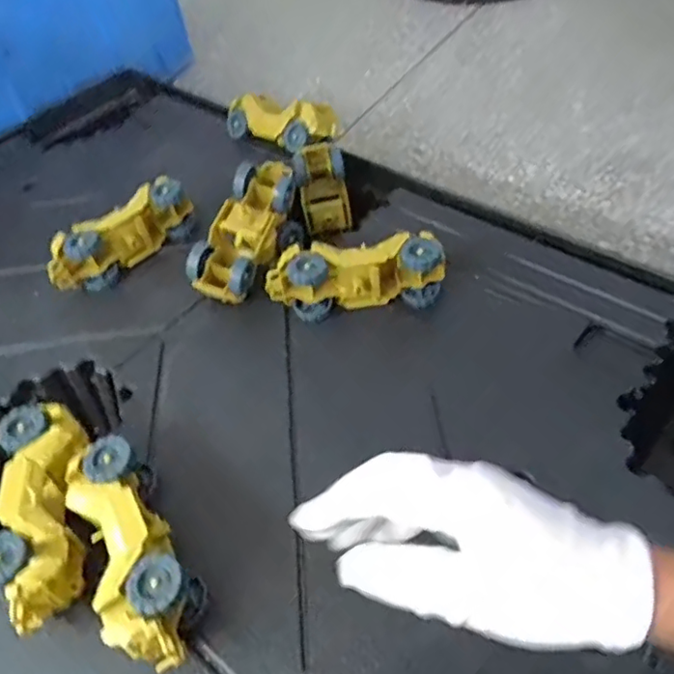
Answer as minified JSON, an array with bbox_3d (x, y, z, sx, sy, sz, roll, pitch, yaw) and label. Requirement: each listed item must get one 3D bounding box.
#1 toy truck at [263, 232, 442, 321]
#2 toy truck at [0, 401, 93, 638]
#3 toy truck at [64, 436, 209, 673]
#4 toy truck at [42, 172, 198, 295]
[{"bbox_3d":[0.020,-0.062,0.623,0.182,0.058,0.059,-9,50,-1],"label":"toy truck"},{"bbox_3d":[-0.233,0.139,0.484,0.064,0.062,0.174,-12,50,-4],"label":"toy truck"},{"bbox_3d":[-0.152,0.163,0.458,0.062,0.061,0.173,-28,53,-16],"label":"toy truck"},{"bbox_3d":[-0.249,-0.120,0.701,0.181,0.072,0.066,-34,55,-20],"label":"toy truck"}]

